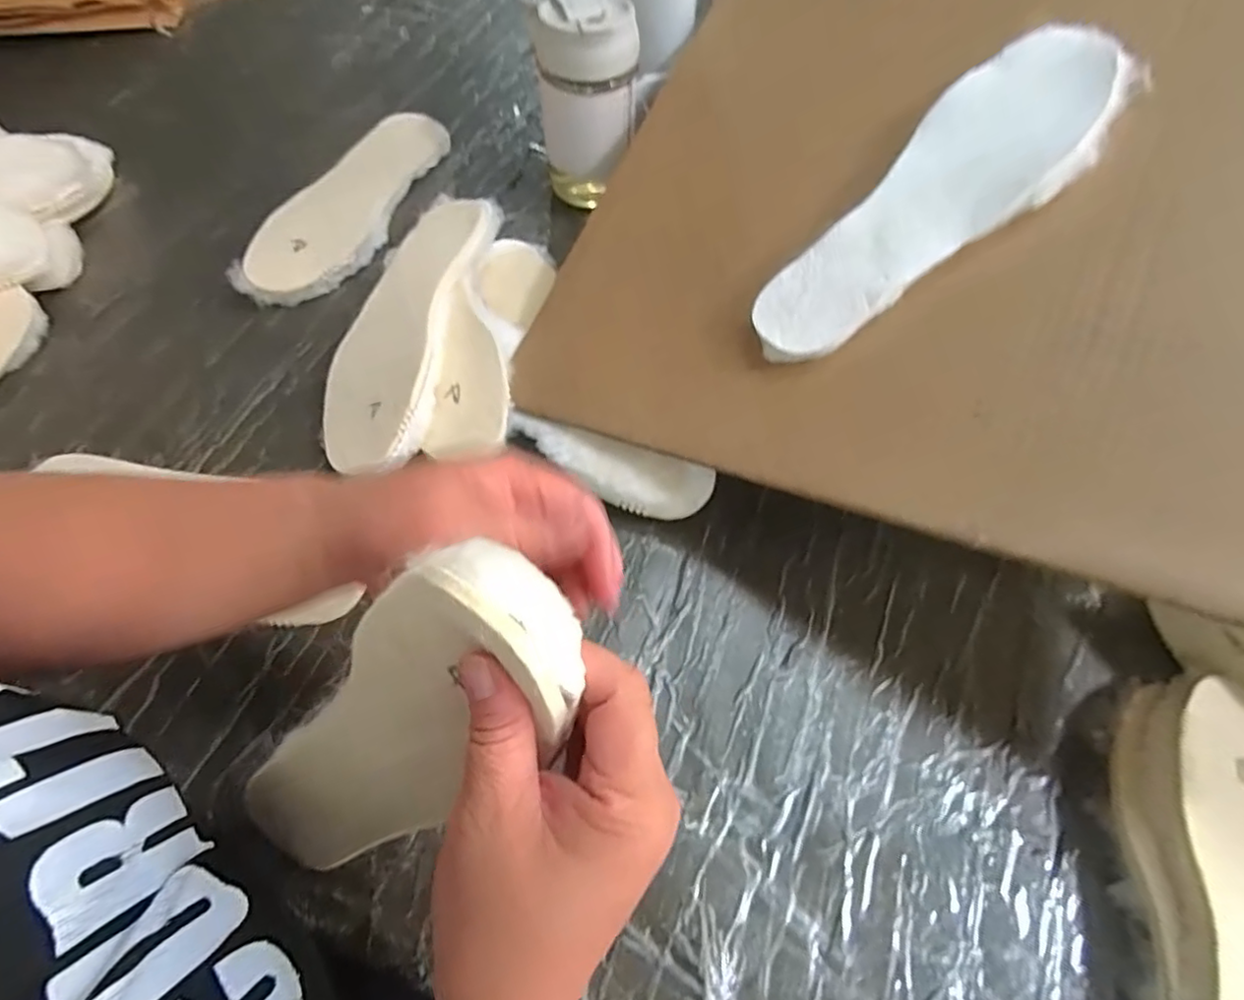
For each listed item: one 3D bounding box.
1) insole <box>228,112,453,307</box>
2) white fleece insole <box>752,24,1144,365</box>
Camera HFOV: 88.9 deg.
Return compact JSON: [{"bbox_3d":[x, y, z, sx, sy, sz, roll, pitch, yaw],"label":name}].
[{"bbox_3d":[-0.250,-0.273,0.581,0.089,0.023,0.264,26,65,4],"label":"insole"},{"bbox_3d":[0.184,-0.177,0.374,0.250,0.021,0.092,-43,69,4],"label":"white fleece insole"}]

